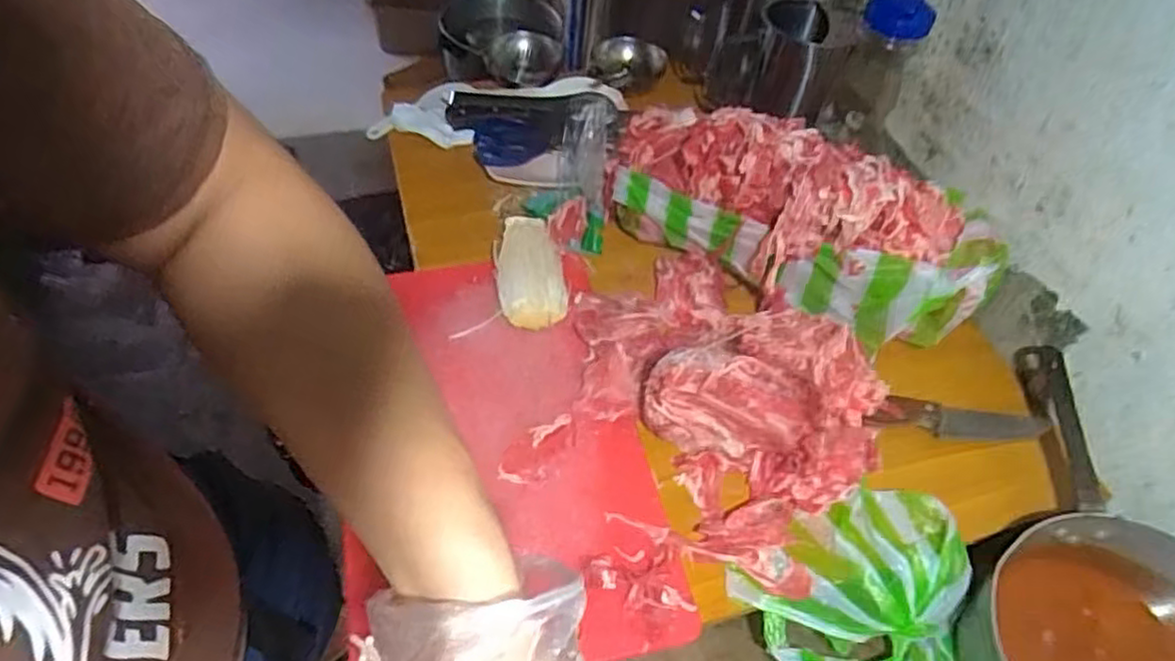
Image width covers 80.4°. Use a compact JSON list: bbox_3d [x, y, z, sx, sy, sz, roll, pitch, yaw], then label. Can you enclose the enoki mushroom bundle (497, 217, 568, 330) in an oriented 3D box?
[{"bbox_3d":[-0.065,-0.066,0.763,0.069,0.042,0.157,-7,53,-10],"label":"enoki mushroom bundle"}]

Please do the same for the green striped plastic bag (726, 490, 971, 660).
[{"bbox_3d":[0.234,0.258,0.607,0.223,0.082,0.183,-13,54,-14],"label":"green striped plastic bag"}]

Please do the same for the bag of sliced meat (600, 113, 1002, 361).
[{"bbox_3d":[0.223,-0.142,0.737,0.404,0.174,0.186,19,53,10],"label":"bag of sliced meat"}]

